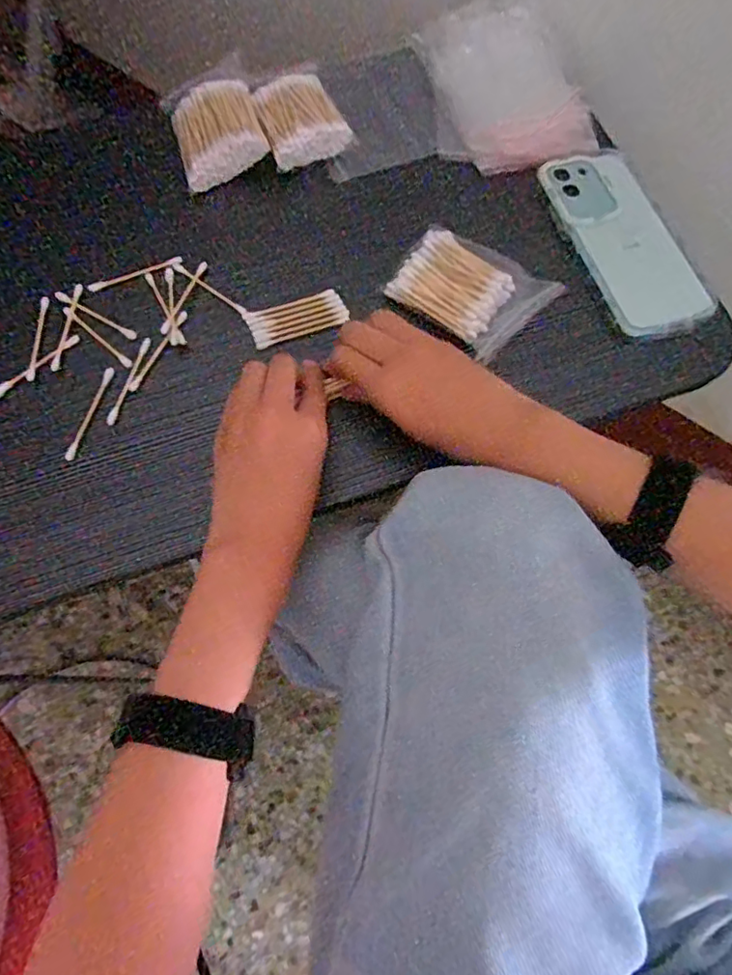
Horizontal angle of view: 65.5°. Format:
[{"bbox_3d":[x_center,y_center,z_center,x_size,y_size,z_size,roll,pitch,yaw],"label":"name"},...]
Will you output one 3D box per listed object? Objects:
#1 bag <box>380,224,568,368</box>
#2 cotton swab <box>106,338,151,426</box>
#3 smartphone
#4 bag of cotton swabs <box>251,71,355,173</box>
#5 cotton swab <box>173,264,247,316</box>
[{"bbox_3d":[0.075,-0.144,0.410,0.098,0.017,0.076,41,76,15],"label":"bag"},{"bbox_3d":[-0.163,-0.074,0.393,0.007,0.005,0.067,14,71,6],"label":"cotton swab"},{"bbox_3d":[0.198,-0.191,0.434,0.077,0.012,0.168,-18,70,-5],"label":"smartphone"},{"bbox_3d":[-0.053,-0.294,0.458,0.063,0.029,0.074,-21,71,-6],"label":"bag of cotton swabs"},{"bbox_3d":[-0.113,-0.147,0.418,0.068,0.008,0.007,34,74,13],"label":"cotton swab"}]

